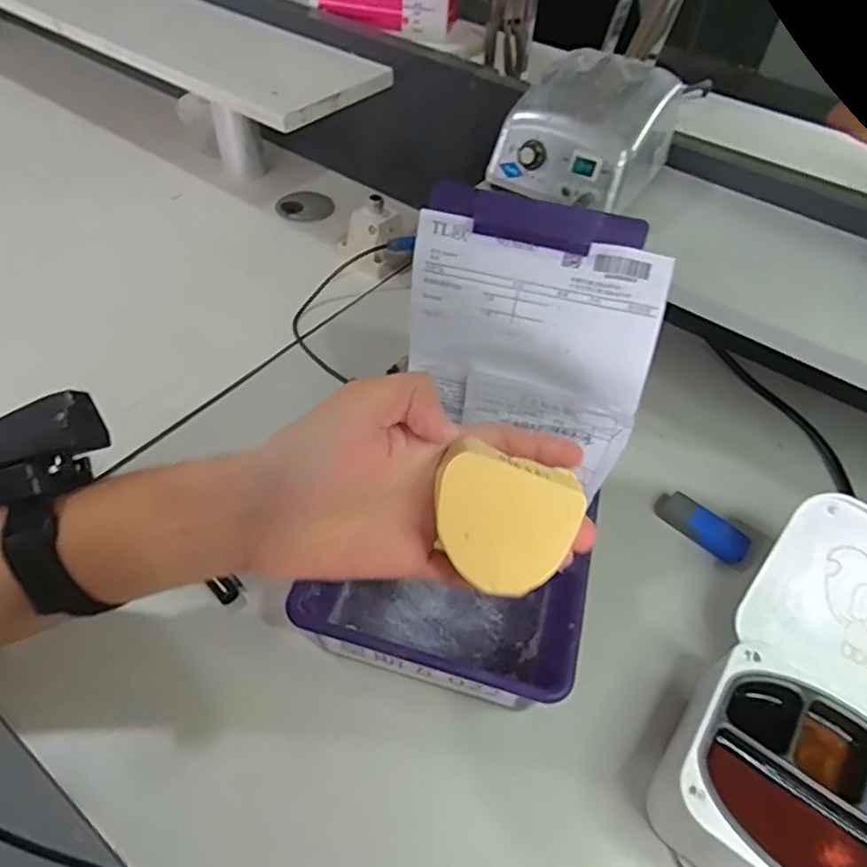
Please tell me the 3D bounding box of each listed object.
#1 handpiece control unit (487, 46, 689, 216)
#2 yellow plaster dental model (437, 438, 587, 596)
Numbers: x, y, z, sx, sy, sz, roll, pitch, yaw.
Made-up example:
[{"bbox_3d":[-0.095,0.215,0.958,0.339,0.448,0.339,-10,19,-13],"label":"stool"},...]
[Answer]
[{"bbox_3d":[0.115,-0.223,0.462,0.099,0.079,0.120,33,55,21],"label":"handpiece control unit"},{"bbox_3d":[0.031,0.040,0.290,0.063,0.059,0.027,17,8,3],"label":"yellow plaster dental model"}]

